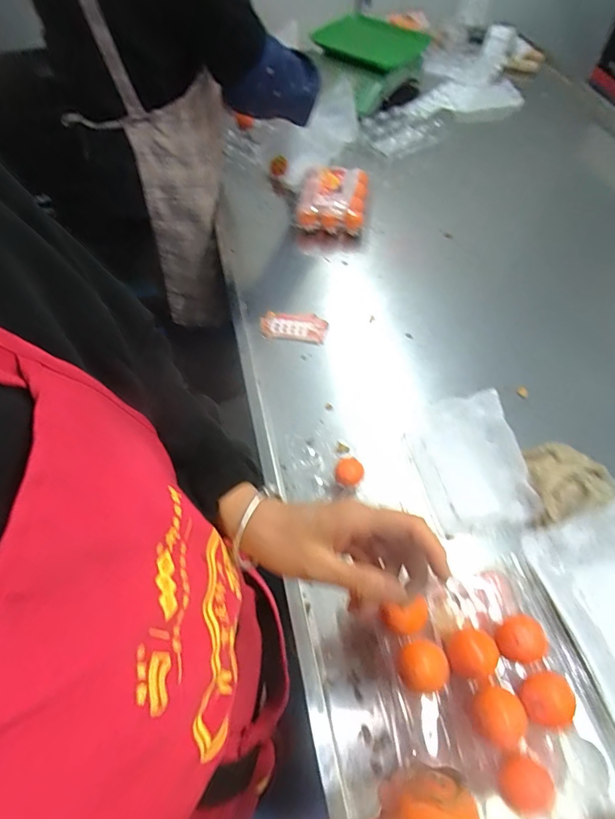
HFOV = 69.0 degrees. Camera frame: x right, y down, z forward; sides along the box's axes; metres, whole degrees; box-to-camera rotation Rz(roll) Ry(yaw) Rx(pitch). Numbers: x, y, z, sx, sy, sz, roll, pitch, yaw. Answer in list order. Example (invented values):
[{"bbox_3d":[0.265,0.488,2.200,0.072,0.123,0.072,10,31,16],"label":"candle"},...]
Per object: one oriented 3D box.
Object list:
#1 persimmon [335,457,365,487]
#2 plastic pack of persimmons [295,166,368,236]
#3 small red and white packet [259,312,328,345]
[{"bbox_3d":[0.056,0.088,0.617,0.036,0.033,0.036,0,57,1],"label":"persimmon"},{"bbox_3d":[0.053,-0.434,0.920,0.139,0.050,0.151,8,58,6],"label":"plastic pack of persimmons"},{"bbox_3d":[-0.024,-0.144,0.791,0.117,0.013,0.065,7,58,5],"label":"small red and white packet"}]

